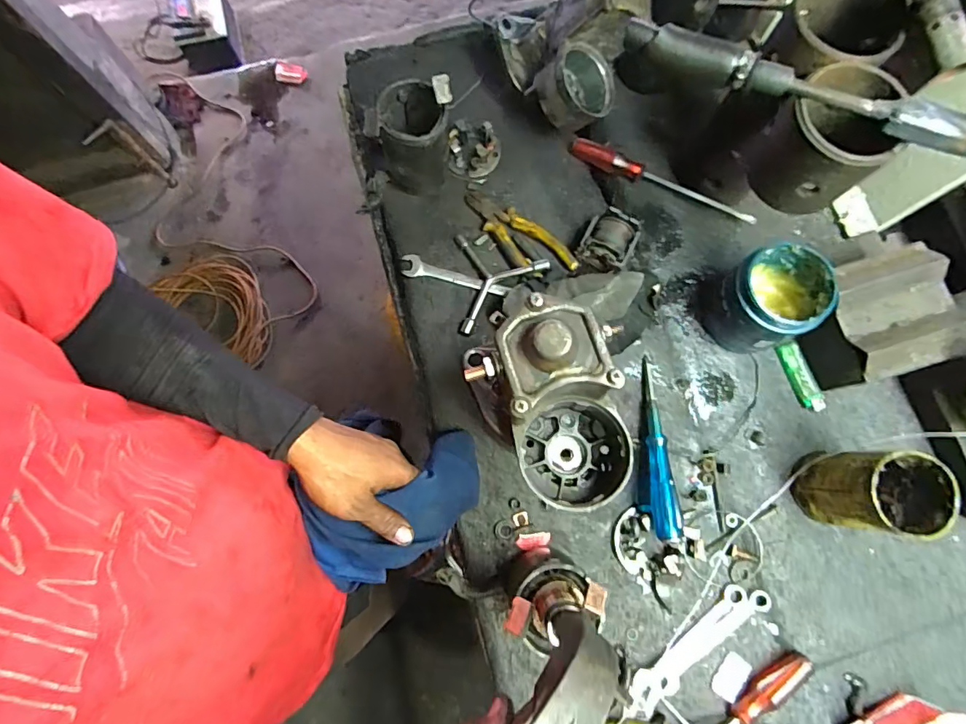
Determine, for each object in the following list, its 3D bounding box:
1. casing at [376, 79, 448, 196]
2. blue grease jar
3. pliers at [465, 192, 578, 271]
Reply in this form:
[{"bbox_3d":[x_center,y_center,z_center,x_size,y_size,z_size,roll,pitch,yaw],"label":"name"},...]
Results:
[{"bbox_3d":[-0.077,-0.247,0.565,0.072,0.126,0.076,0,76,0],"label":"casing"},{"bbox_3d":[0.296,-0.066,0.528,0.093,0.106,0.093,0,76,0],"label":"blue grease jar"},{"bbox_3d":[0.038,-0.152,0.604,0.162,0.016,0.055,38,79,9],"label":"pliers"}]

